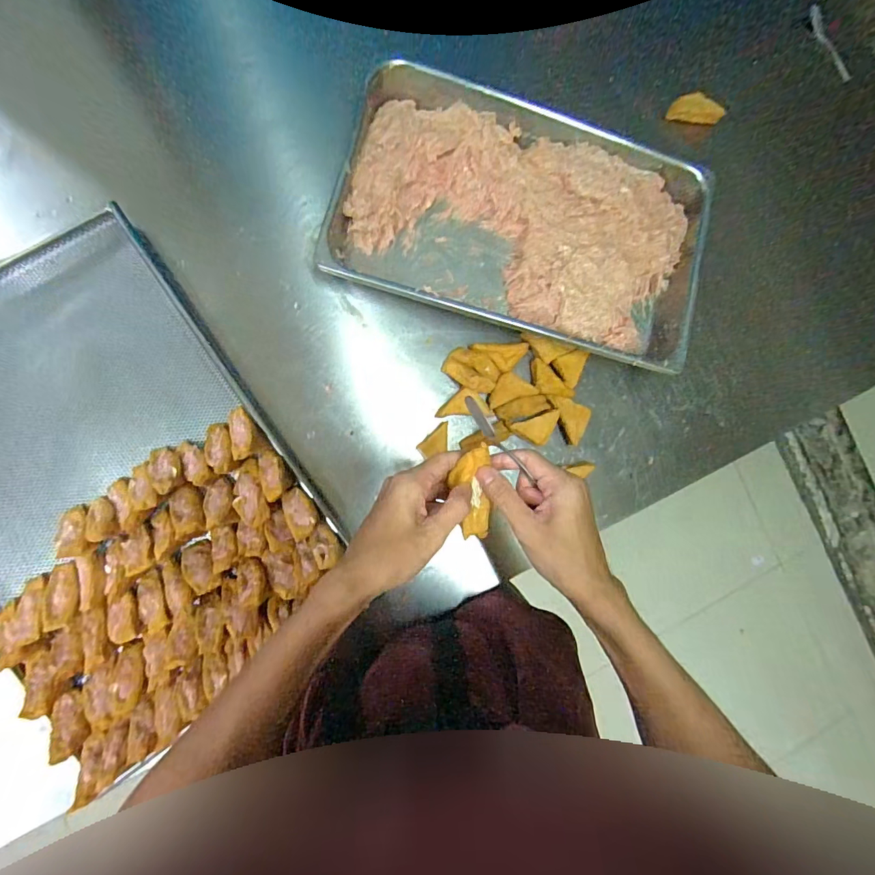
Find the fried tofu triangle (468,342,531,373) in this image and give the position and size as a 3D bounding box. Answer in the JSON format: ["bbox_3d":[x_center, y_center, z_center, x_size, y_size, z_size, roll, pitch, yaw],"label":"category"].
[{"bbox_3d":[0.091,-0.115,0.623,0.080,0.013,0.039,-2,87,-8],"label":"fried tofu triangle"}]

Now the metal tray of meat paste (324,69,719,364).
[{"bbox_3d":[0.128,-0.304,0.626,0.516,0.073,0.335,14,85,-6],"label":"metal tray of meat paste"}]

